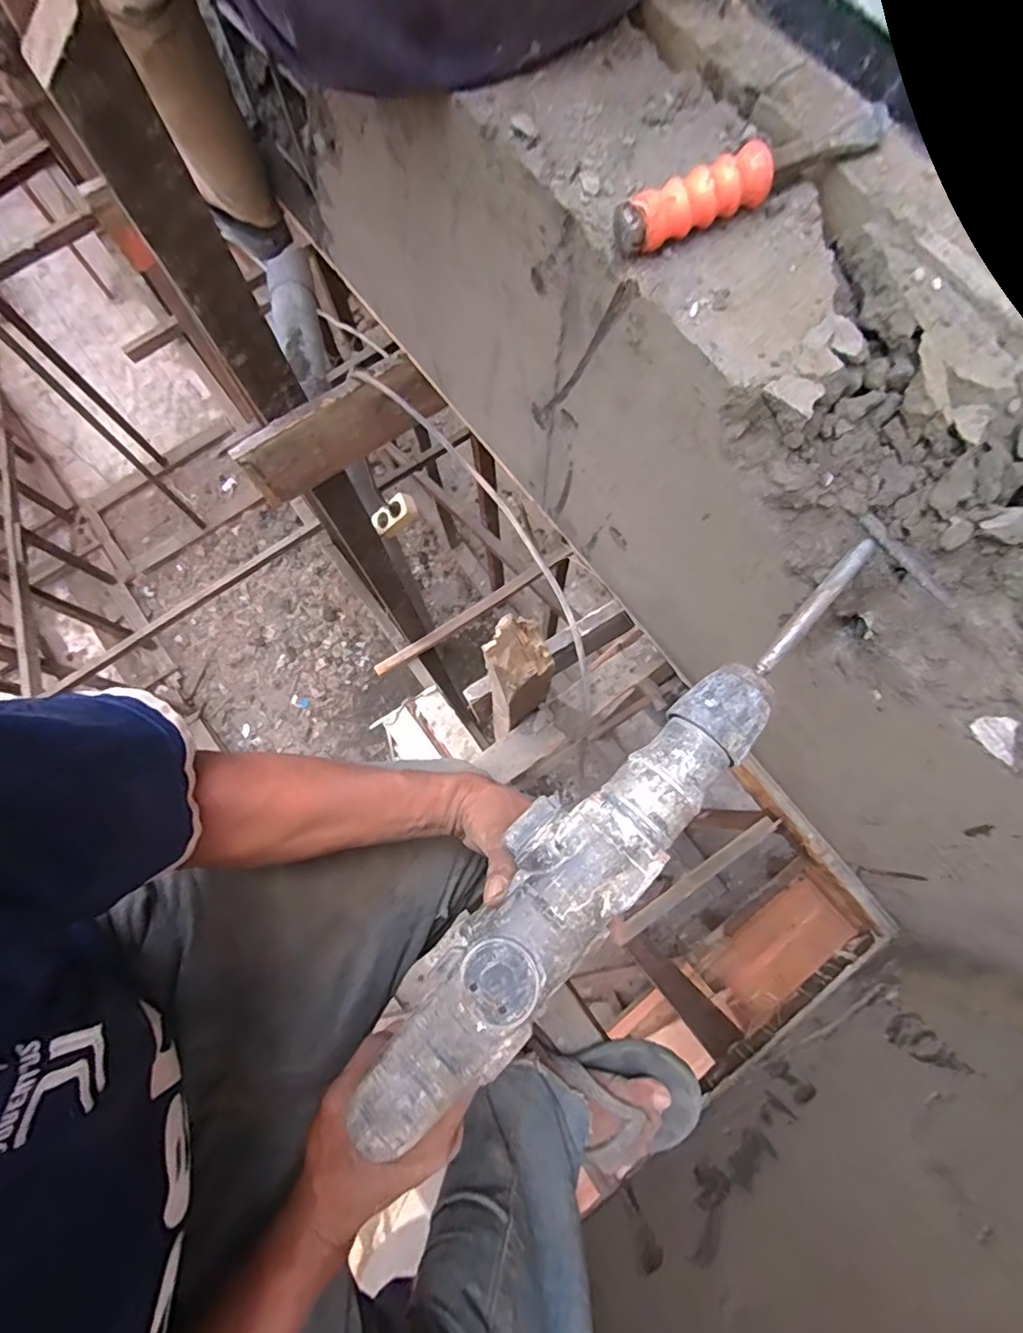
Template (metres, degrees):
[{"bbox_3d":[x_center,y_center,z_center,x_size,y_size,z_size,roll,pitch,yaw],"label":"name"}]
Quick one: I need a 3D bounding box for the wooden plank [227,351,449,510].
[{"bbox_3d":[-0.262,-0.369,0.882,0.320,0.154,0.030,-30,78,-7],"label":"wooden plank"}]

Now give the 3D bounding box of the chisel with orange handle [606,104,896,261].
[{"bbox_3d":[0.162,-0.322,0.375,0.199,0.035,0.026,-24,78,-6],"label":"chisel with orange handle"}]

